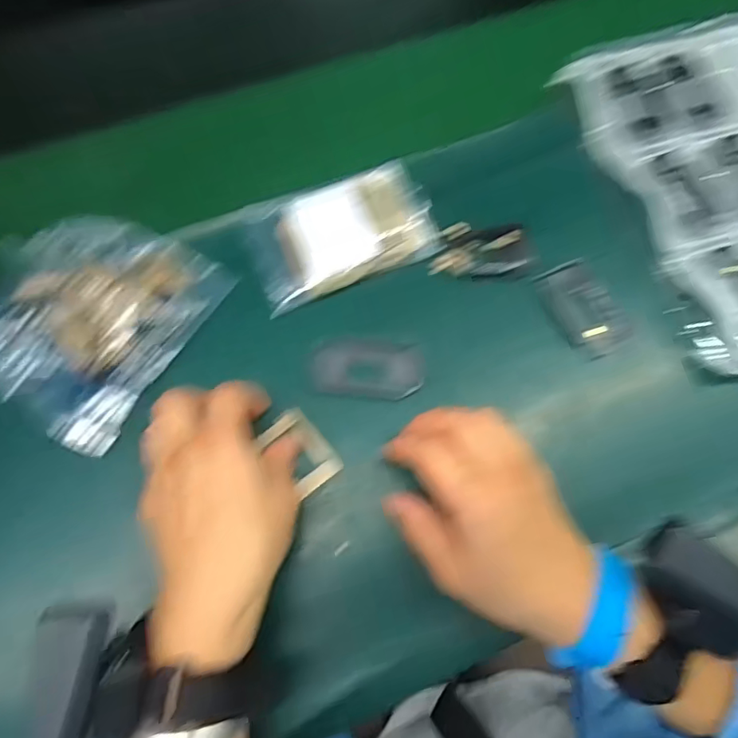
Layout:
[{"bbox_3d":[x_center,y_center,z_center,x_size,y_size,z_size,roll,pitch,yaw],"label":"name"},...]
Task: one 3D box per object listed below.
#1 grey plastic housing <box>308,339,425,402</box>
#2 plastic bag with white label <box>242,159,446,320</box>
[{"bbox_3d":[0.000,-0.001,0.368,0.078,0.011,0.041,3,67,-2],"label":"grey plastic housing"},{"bbox_3d":[-0.019,-0.102,0.390,0.136,0.024,0.086,-18,69,-10],"label":"plastic bag with white label"}]

